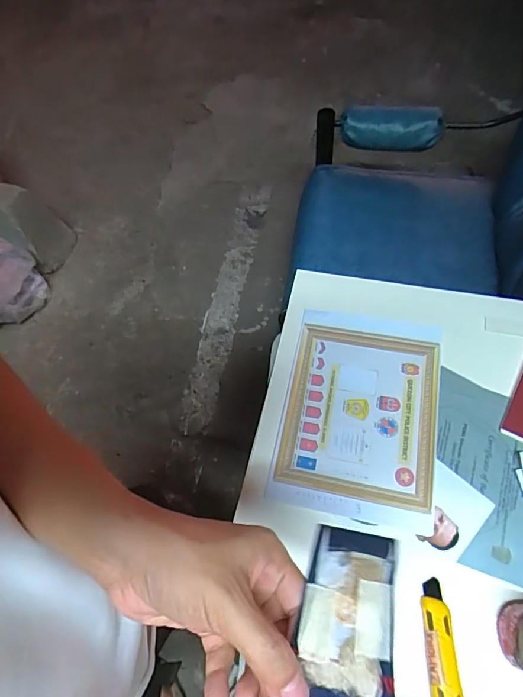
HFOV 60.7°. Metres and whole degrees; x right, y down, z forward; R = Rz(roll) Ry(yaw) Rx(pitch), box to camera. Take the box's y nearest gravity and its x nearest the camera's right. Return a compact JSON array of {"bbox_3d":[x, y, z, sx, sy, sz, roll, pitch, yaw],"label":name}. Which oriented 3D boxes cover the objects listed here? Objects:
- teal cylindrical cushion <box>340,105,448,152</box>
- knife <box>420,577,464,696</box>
[{"bbox_3d":[0.348,-0.594,1.205,0.262,0.097,0.087,5,63,8],"label":"teal cylindrical cushion"},{"bbox_3d":[0.198,0.337,0.489,0.034,0.019,0.144,-3,62,4],"label":"knife"}]

